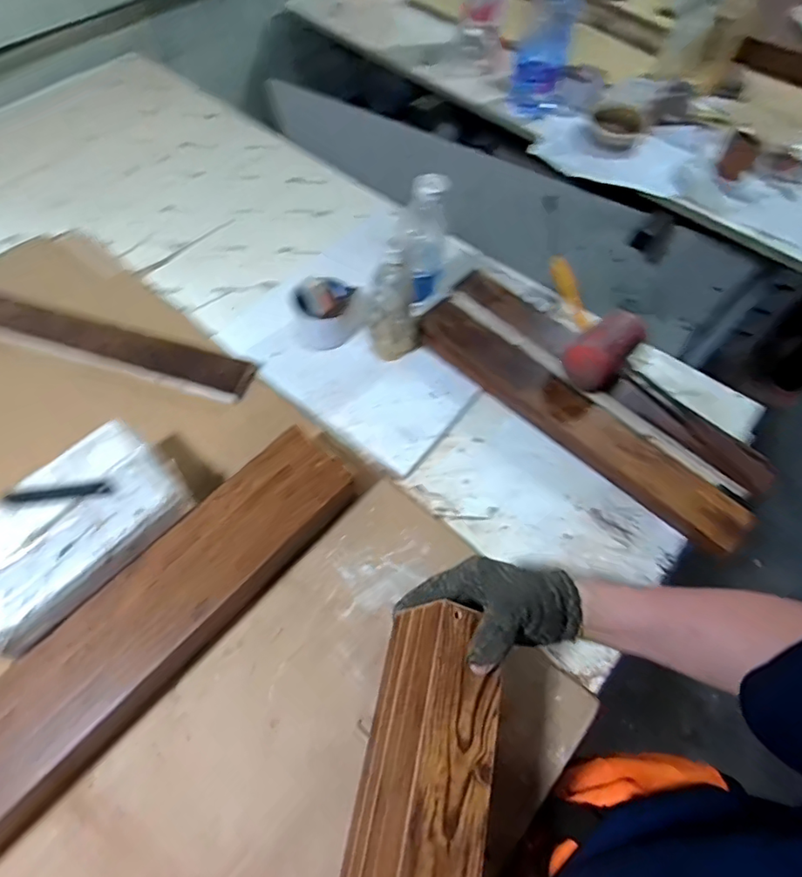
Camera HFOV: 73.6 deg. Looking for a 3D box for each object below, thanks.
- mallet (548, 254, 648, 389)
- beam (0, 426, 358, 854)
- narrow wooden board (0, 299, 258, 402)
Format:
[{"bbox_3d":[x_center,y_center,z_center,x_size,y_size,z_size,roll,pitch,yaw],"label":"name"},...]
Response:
[{"bbox_3d":[0.261,-0.158,0.737,0.100,0.092,0.229,6,39,0],"label":"mallet"},{"bbox_3d":[-0.230,0.172,0.509,0.105,0.076,0.448,37,65,18],"label":"beam"},{"bbox_3d":[-0.418,-0.130,0.706,0.459,0.018,0.057,16,61,5],"label":"narrow wooden board"}]

